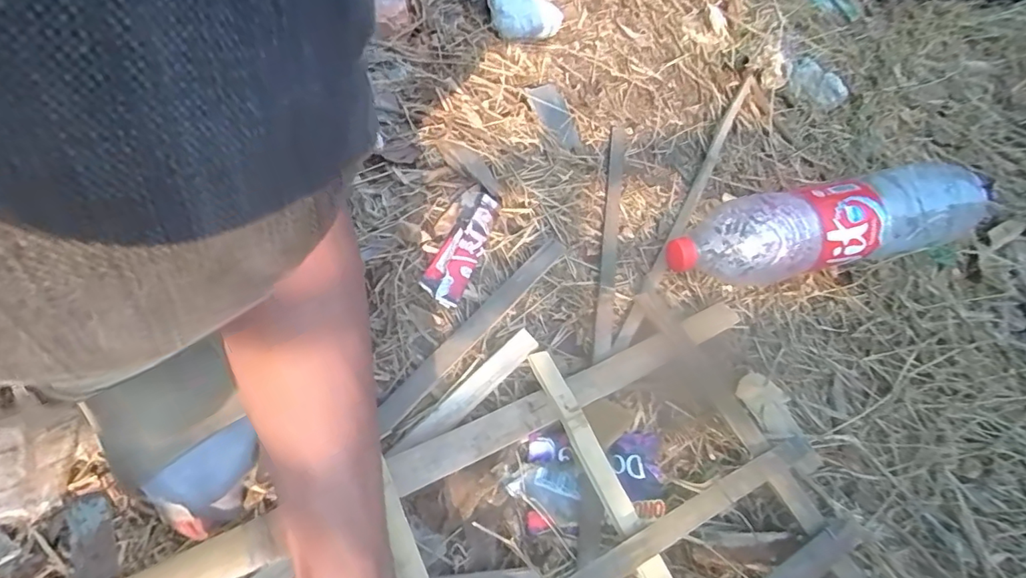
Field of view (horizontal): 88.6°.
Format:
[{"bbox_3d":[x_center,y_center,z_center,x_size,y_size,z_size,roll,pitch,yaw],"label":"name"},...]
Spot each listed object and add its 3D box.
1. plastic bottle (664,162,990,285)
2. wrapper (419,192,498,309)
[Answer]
[{"bbox_3d":[0.300,-0.059,0.511,0.307,0.100,0.086,-6,58,-14],"label":"plastic bottle"},{"bbox_3d":[-0.045,-0.038,0.462,0.035,0.030,0.108,19,57,9],"label":"wrapper"}]

